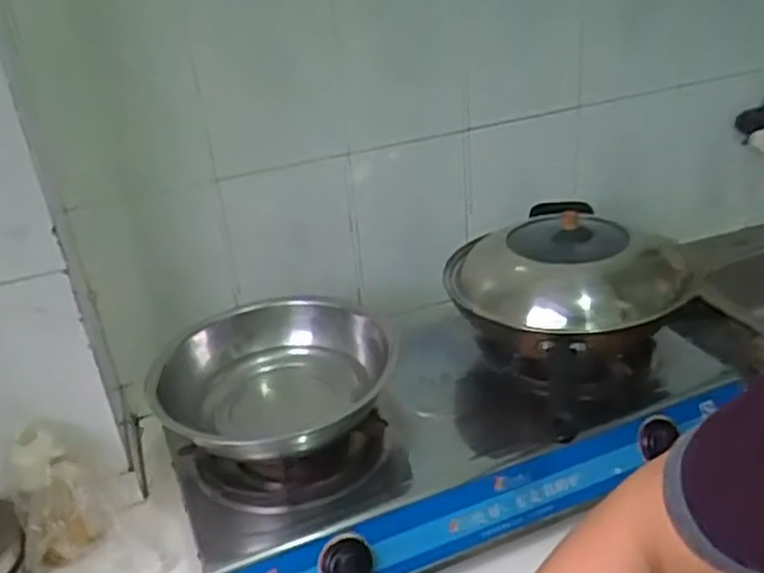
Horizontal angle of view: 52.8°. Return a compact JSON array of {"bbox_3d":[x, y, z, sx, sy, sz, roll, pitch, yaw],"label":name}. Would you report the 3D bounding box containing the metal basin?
[{"bbox_3d":[-0.123,0.118,0.947,0.261,0.077,0.273,-4,29,2],"label":"metal basin"}]

